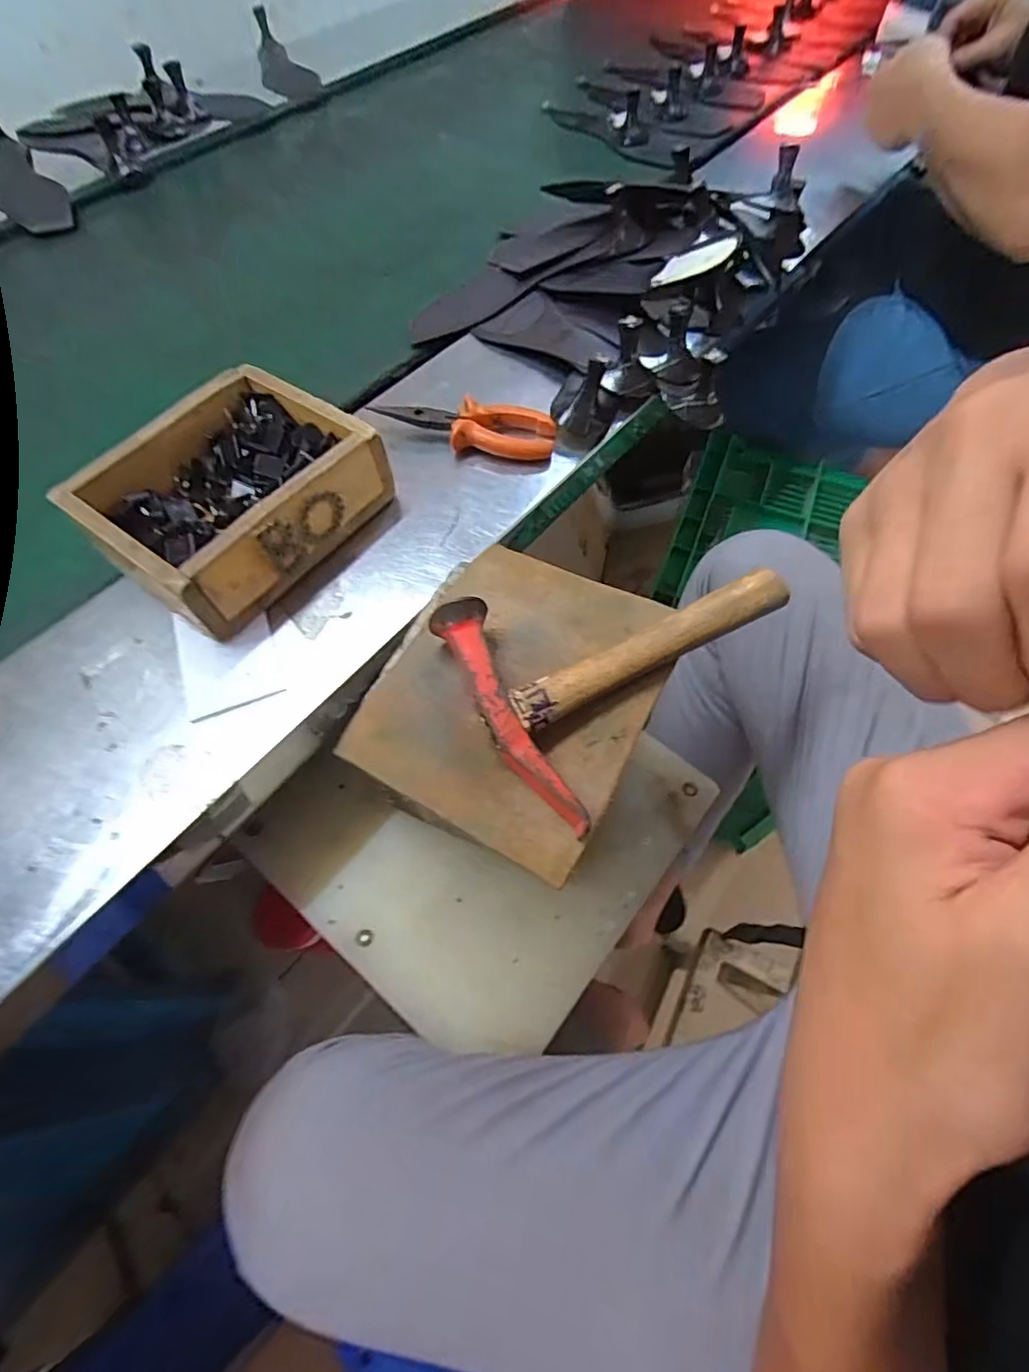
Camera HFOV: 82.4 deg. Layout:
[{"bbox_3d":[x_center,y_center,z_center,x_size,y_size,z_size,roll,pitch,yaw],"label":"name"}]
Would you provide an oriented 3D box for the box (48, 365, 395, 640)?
[{"bbox_3d":[-0.209,-0.143,0.437,0.156,0.066,0.174,34,68,18],"label":"box"}]

